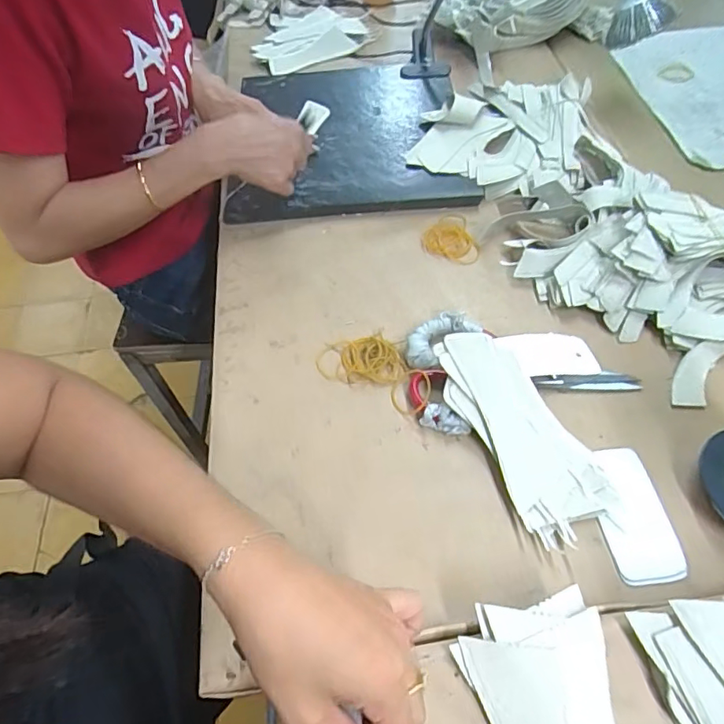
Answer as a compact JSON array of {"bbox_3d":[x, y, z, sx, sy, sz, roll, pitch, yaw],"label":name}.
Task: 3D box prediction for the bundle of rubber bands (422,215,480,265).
[{"bbox_3d":[0.101,-0.144,0.605,0.061,0.007,0.077,-13,56,-6],"label":"bundle of rubber bands"}]

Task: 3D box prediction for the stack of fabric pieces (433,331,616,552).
[{"bbox_3d":[0.132,0.057,0.444,0.078,0.024,0.185,-28,74,-16],"label":"stack of fabric pieces"}]

